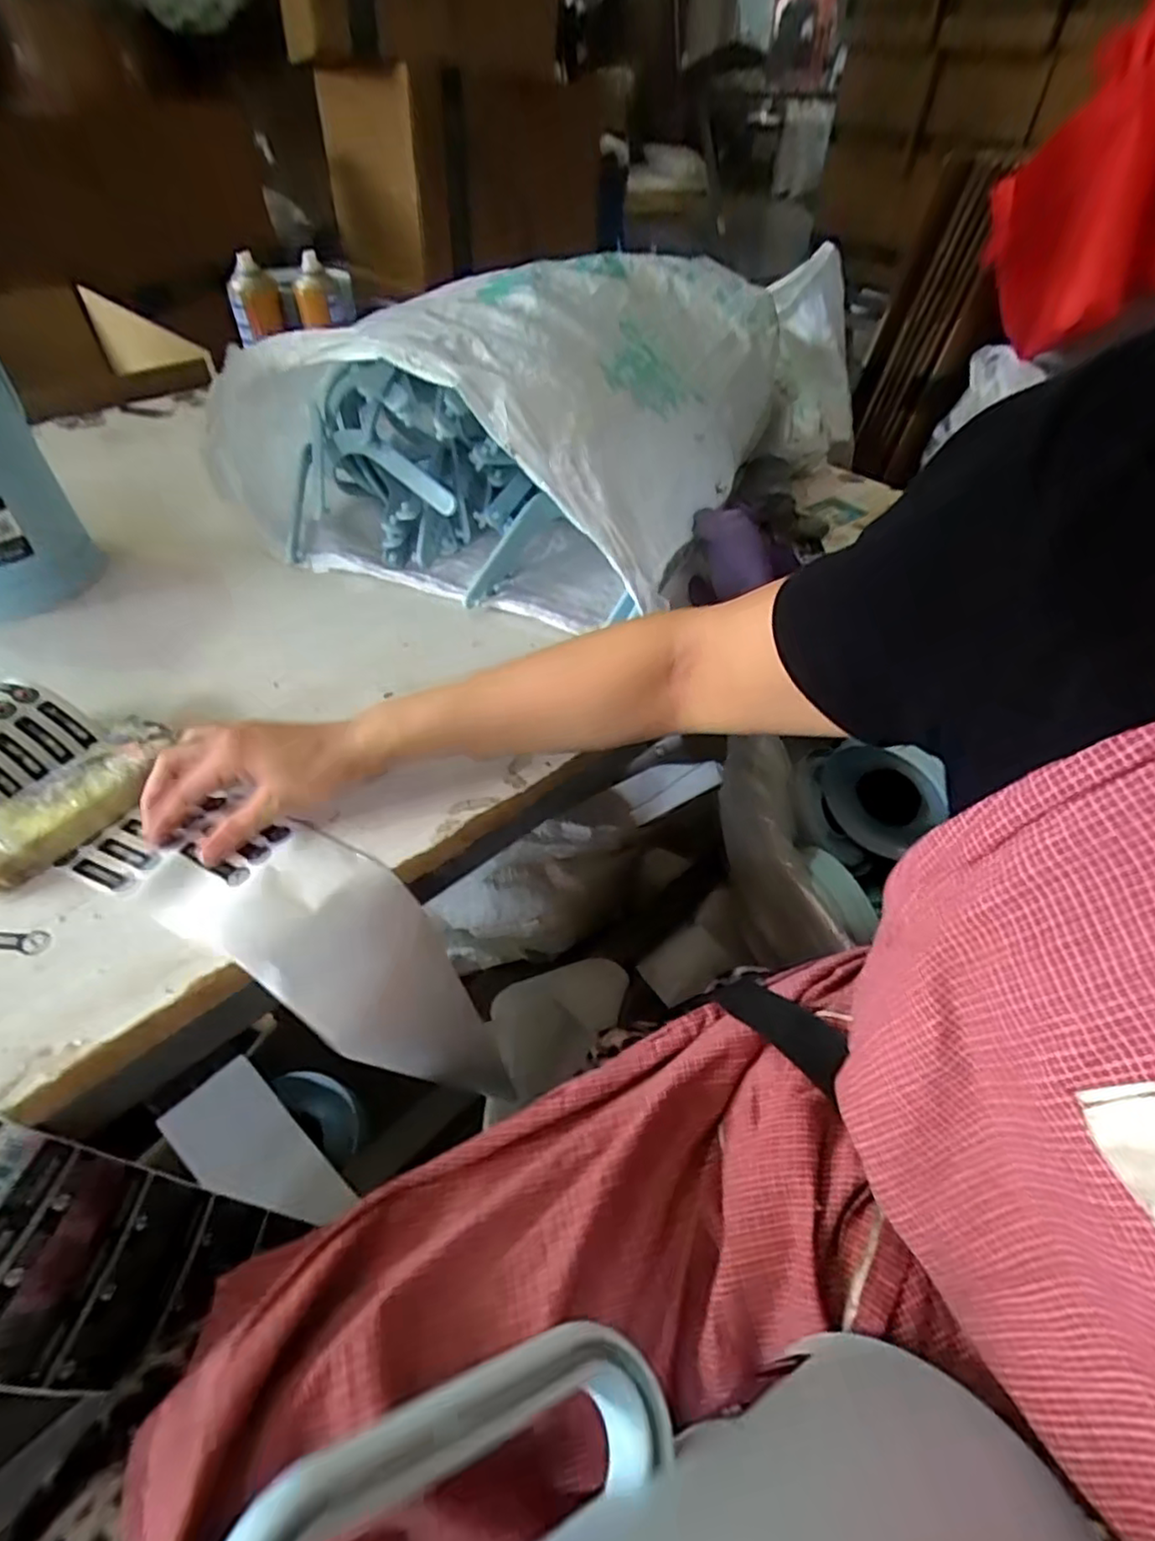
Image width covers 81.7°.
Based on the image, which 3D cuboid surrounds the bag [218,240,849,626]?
[{"bbox_3d":[-0.061,-0.369,0.704,0.492,0.236,0.448,29,52,24],"label":"bag"}]

